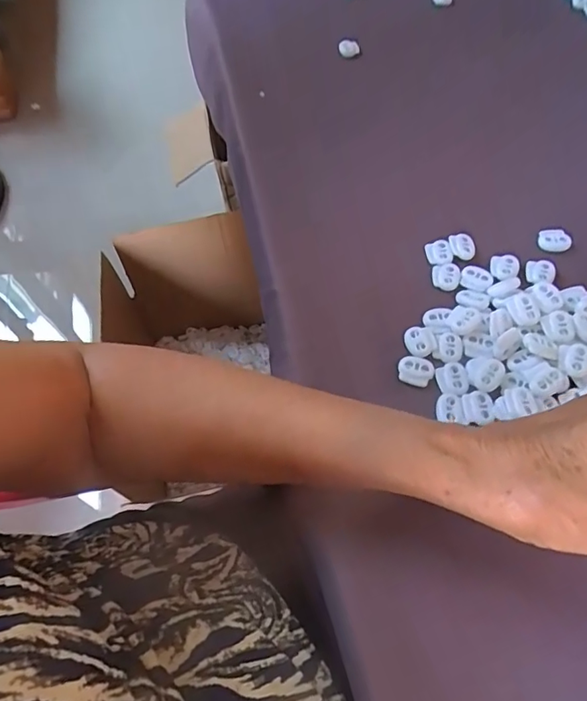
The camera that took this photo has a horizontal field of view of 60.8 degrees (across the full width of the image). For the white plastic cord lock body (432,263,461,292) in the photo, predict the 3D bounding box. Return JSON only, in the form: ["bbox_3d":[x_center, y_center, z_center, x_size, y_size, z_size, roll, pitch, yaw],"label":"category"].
[{"bbox_3d":[0.110,-0.053,0.360,0.020,0.005,0.022,6,60,7],"label":"white plastic cord lock body"}]

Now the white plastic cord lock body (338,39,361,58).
[{"bbox_3d":[0.058,-0.314,0.520,0.022,0.010,0.017,3,60,5],"label":"white plastic cord lock body"}]

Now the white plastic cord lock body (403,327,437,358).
[{"bbox_3d":[0.085,-0.007,0.330,0.020,0.004,0.020,-18,60,-7],"label":"white plastic cord lock body"}]

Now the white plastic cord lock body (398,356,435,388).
[{"bbox_3d":[0.079,0.012,0.319,0.022,0.004,0.018,10,61,10],"label":"white plastic cord lock body"}]

